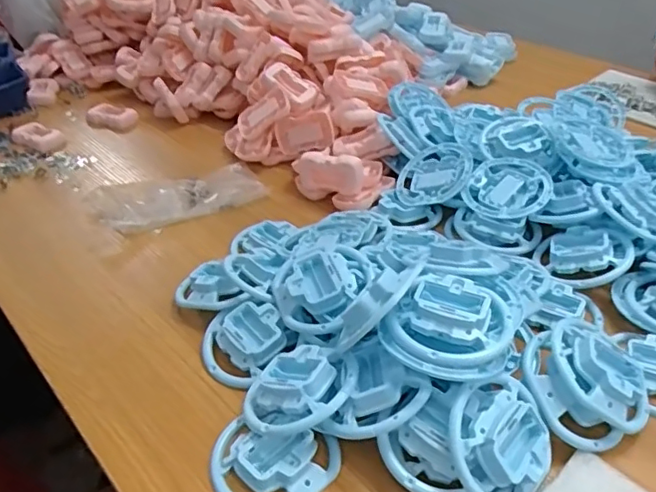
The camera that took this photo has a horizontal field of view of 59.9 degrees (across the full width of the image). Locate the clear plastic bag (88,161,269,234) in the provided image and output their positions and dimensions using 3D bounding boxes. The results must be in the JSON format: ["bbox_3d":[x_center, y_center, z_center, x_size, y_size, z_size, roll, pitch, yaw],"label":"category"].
[{"bbox_3d":[-0.211,-0.079,0.800,0.228,0.018,0.126,-14,39,-16],"label":"clear plastic bag"}]

